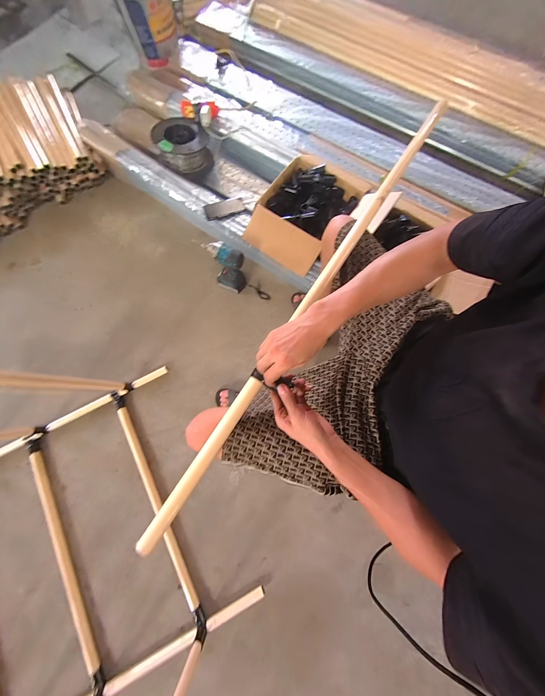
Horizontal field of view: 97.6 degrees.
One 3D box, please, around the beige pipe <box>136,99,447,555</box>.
[{"bbox_3d":[0.114,-0.151,0.505,0.031,0.026,1.143,33,77,5],"label":"beige pipe"}]

